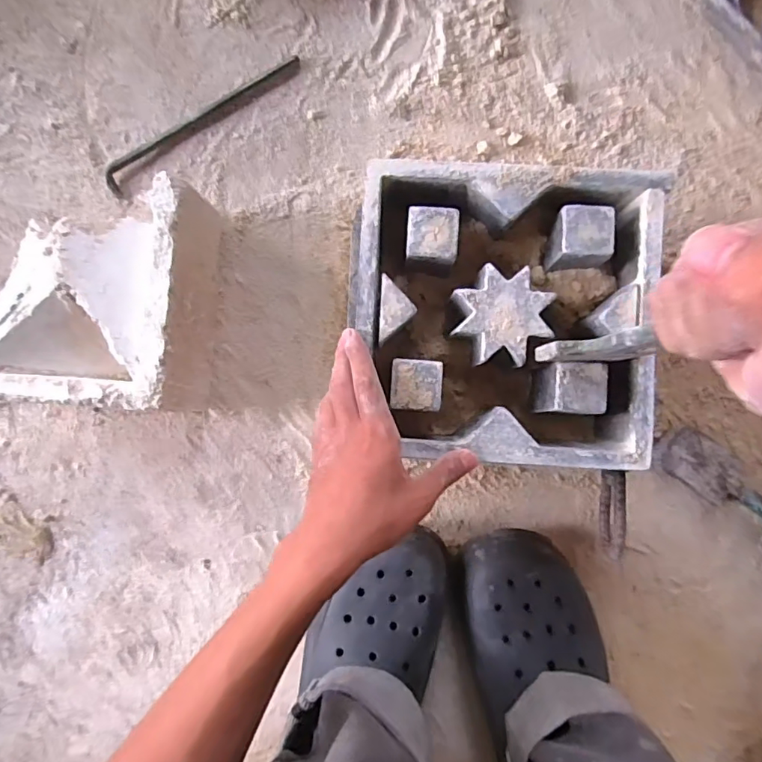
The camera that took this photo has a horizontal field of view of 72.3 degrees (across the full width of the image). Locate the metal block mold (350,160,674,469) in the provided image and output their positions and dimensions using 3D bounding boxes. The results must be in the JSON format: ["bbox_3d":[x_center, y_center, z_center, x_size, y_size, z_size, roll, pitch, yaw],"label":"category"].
[{"bbox_3d":[0.097,-0.050,0.435,0.220,0.087,0.222,3,89,3],"label":"metal block mold"}]

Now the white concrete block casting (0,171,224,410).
[{"bbox_3d":[-0.247,-0.076,0.477,0.164,0.103,0.187,6,89,3],"label":"white concrete block casting"}]

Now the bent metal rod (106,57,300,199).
[{"bbox_3d":[-0.178,-0.259,0.522,0.225,0.007,0.031,-33,87,1],"label":"bent metal rod"}]

